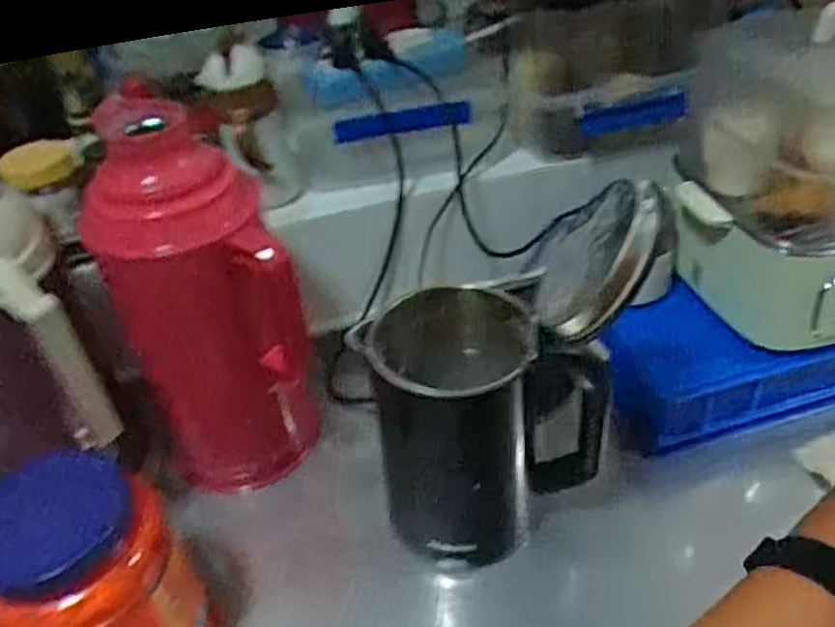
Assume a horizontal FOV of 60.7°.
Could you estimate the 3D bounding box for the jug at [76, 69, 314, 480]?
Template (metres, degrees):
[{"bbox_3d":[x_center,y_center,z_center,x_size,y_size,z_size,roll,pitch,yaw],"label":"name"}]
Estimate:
[{"bbox_3d":[-0.197,-0.012,0.663,0.147,0.352,0.151,-19,41,-16],"label":"jug"}]

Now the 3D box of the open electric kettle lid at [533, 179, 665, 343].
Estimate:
[{"bbox_3d":[0.125,-0.040,0.515,0.022,0.128,0.113,26,32,-18],"label":"open electric kettle lid"}]

